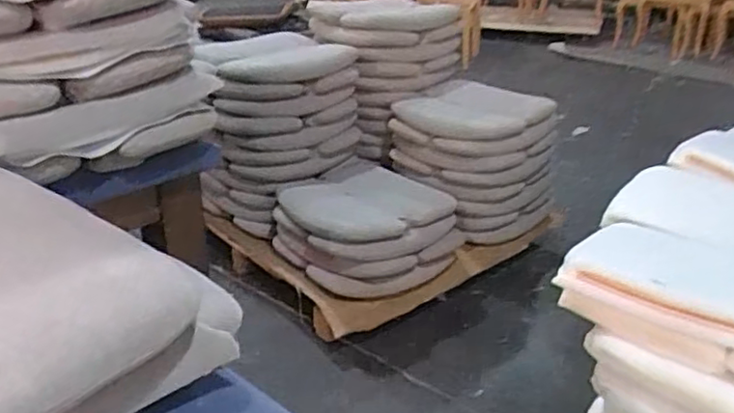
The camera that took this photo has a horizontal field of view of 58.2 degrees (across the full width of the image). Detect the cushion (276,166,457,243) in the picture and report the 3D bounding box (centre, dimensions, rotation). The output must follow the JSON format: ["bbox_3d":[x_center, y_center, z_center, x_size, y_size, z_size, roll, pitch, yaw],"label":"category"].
[{"bbox_3d":[-0.022,-0.024,1.942,0.387,0.060,0.420,-15,29,-31],"label":"cushion"}]

